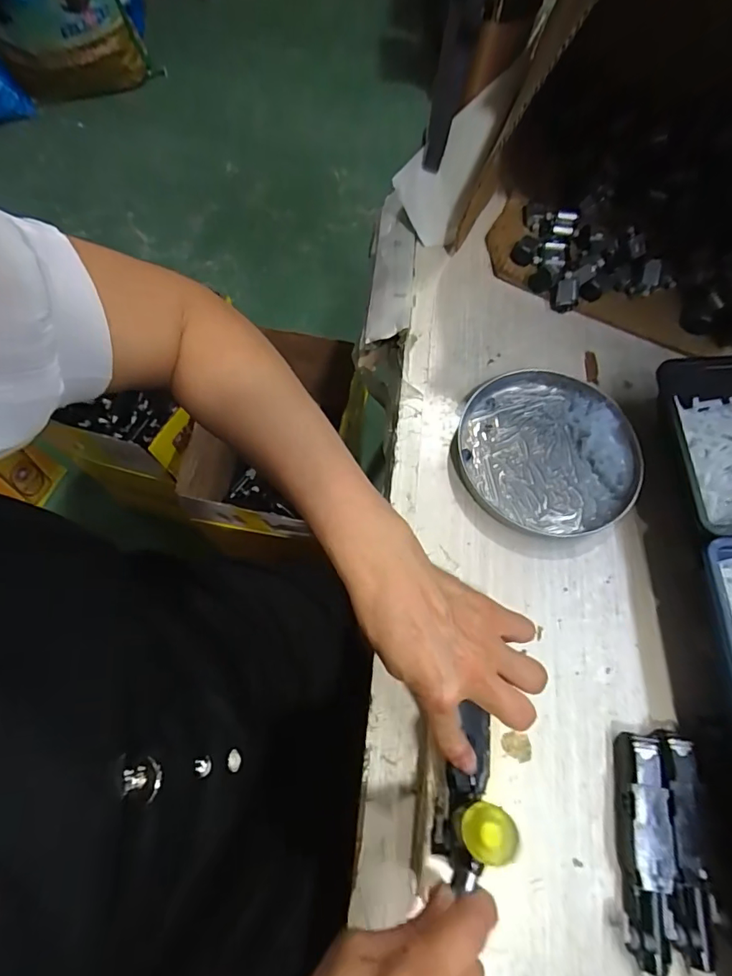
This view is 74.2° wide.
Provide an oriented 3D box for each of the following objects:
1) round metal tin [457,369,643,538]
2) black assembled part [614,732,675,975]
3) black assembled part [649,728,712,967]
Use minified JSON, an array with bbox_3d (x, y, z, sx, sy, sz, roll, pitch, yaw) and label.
[{"bbox_3d":[0.151,-0.033,0.399,0.139,0.017,0.139,1,68,-2],"label":"round metal tin"},{"bbox_3d":[0.170,0.218,0.297,0.026,0.021,0.118,7,68,0],"label":"black assembled part"},{"bbox_3d":[0.195,0.218,0.298,0.025,0.019,0.119,5,68,-1],"label":"black assembled part"}]

